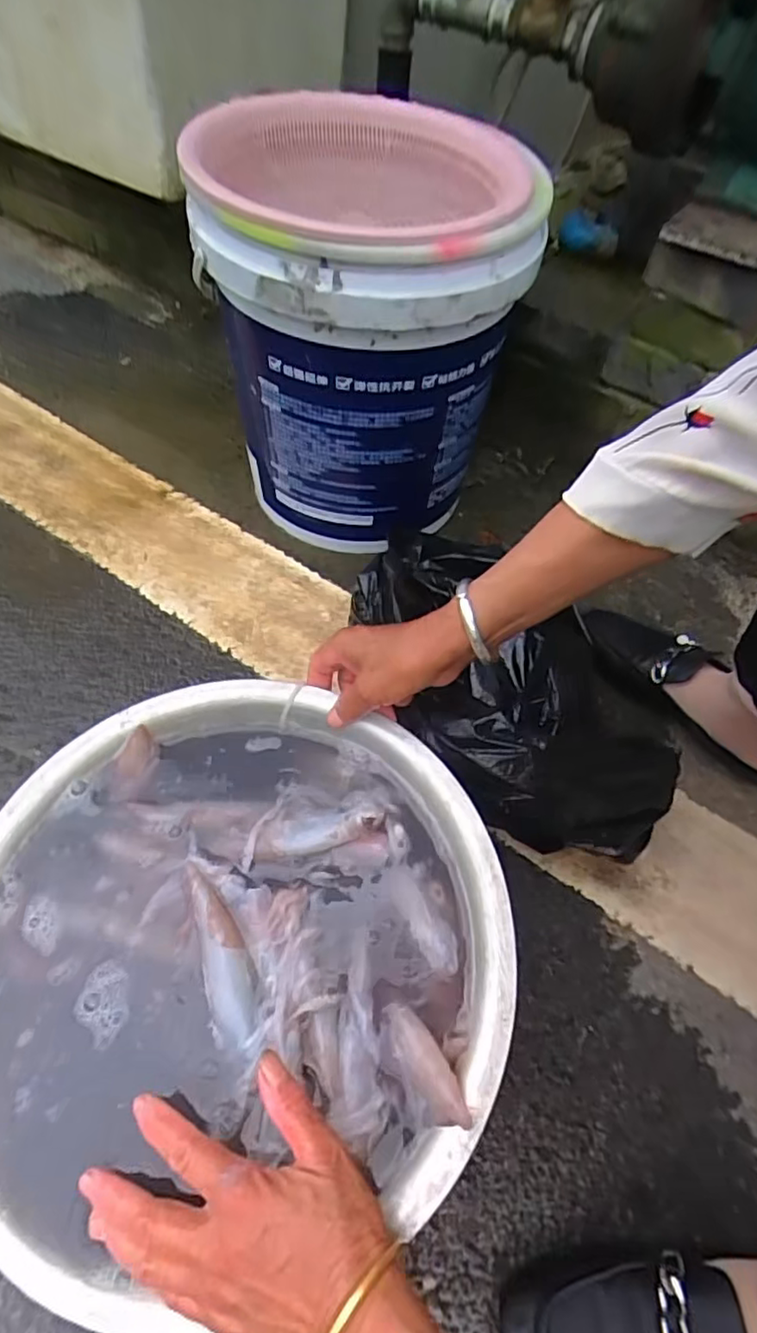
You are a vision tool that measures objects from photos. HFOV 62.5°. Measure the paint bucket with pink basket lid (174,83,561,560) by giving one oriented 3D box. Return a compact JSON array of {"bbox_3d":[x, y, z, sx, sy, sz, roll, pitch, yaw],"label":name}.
[{"bbox_3d":[-0.023,-0.337,0.686,0.294,0.361,0.295,2,55,-3],"label":"paint bucket with pink basket lid"}]

